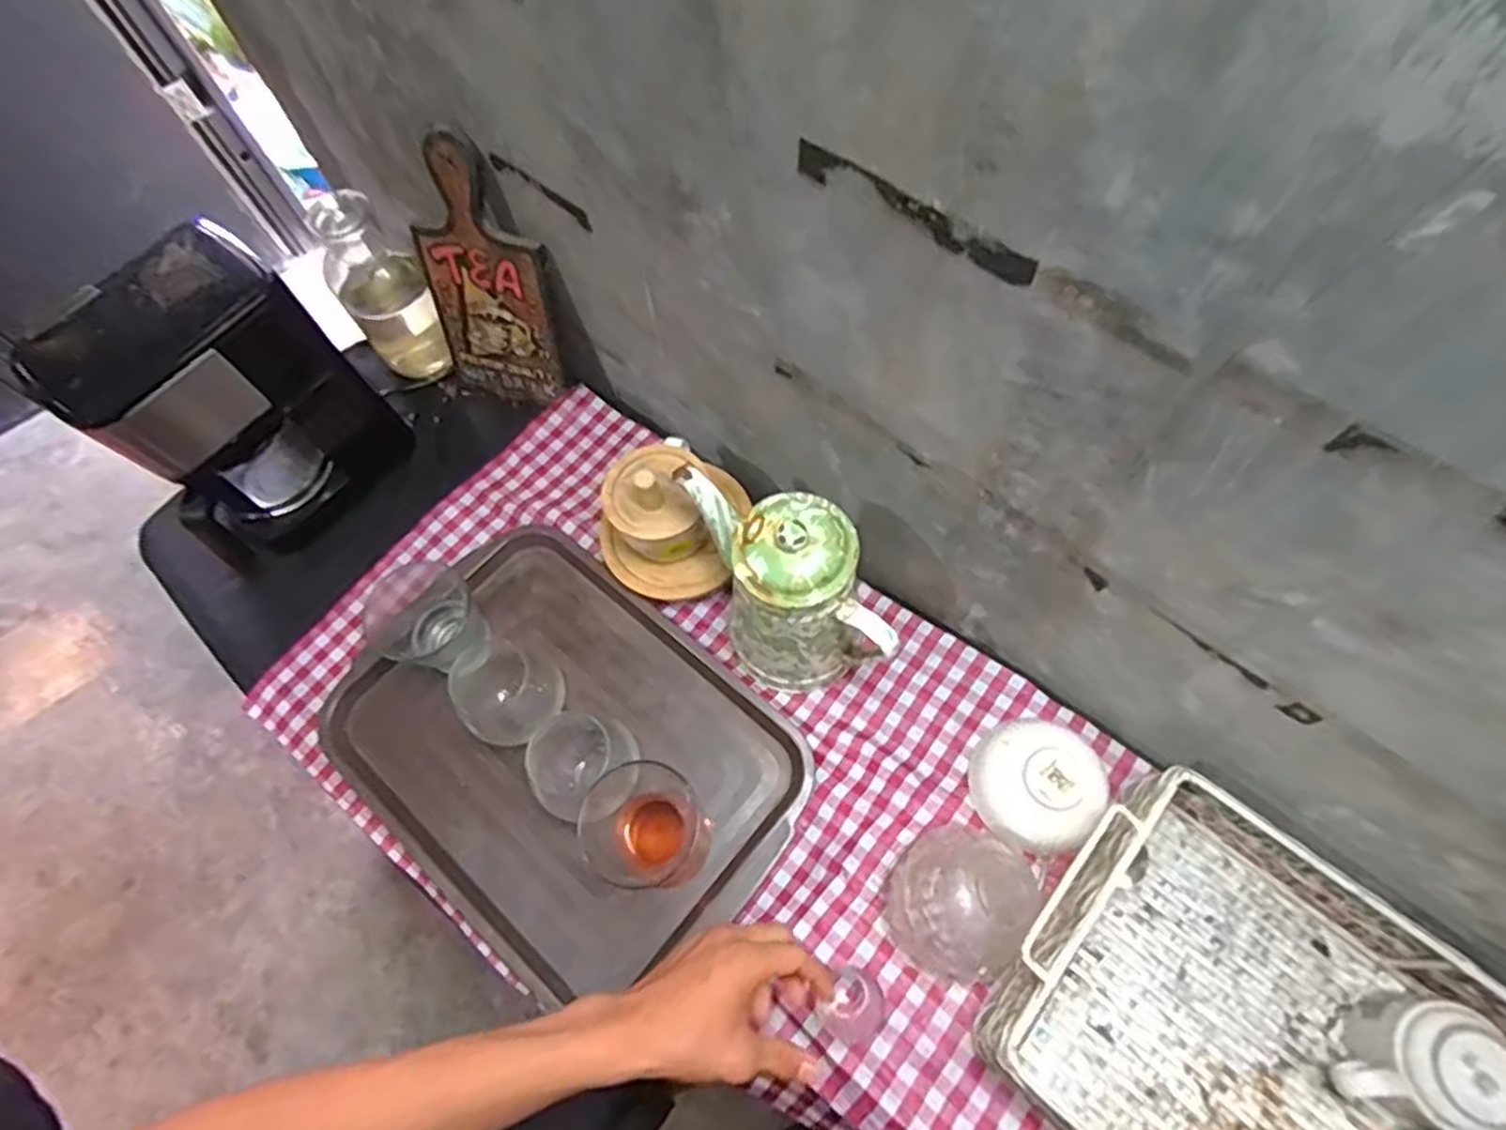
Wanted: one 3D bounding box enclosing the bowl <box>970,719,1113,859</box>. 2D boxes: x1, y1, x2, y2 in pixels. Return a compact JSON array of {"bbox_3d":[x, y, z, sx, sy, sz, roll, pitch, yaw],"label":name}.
[{"bbox_3d":[0.233,0.179,0.600,0.096,0.059,0.104,-1,66,2],"label":"bowl"}]

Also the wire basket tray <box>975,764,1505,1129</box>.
[{"bbox_3d":[0.390,0.362,0.487,0.421,0.086,0.259,38,73,17],"label":"wire basket tray"}]

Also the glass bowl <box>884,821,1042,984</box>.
[{"bbox_3d":[0.161,0.256,0.563,0.099,0.070,0.113,13,67,8],"label":"glass bowl"}]

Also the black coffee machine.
[{"bbox_3d":[-0.498,-0.151,0.699,0.158,0.261,0.212,36,73,17],"label":"black coffee machine"}]

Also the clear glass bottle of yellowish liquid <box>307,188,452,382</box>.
[{"bbox_3d":[-0.391,-0.287,0.794,0.088,0.199,0.092,-1,66,2],"label":"clear glass bottle of yellowish liquid"}]

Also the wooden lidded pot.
[{"bbox_3d":[-0.081,-0.041,0.708,0.138,0.143,0.120,-14,66,-3],"label":"wooden lidded pot"}]

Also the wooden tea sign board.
[{"bbox_3d":[-0.266,-0.284,0.740,0.135,0.265,0.015,12,50,9],"label":"wooden tea sign board"}]

